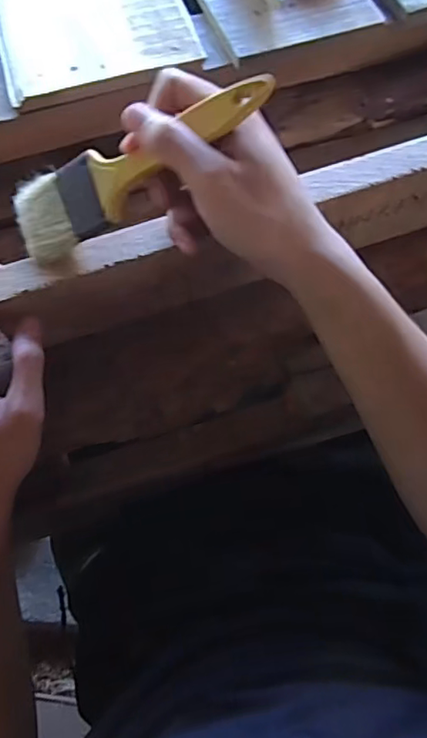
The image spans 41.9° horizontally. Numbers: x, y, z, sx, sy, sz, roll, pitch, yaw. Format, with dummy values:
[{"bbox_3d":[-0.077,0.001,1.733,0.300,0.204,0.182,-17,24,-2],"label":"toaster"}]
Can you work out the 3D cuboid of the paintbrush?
[{"bbox_3d":[-0.045,-0.118,0.326,0.178,0.021,0.049,-20,72,26],"label":"paintbrush"}]

